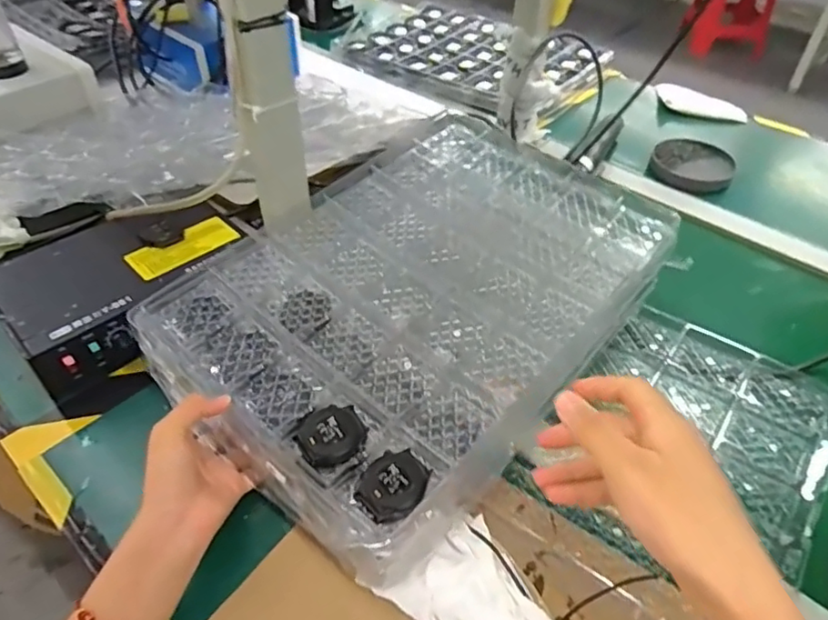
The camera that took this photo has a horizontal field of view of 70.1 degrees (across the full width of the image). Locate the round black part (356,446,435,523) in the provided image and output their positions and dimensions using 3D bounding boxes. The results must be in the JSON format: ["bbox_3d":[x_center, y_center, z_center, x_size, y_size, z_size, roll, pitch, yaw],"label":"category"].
[{"bbox_3d":[-0.013,0.121,0.411,0.052,0.008,0.046,-33,54,-28],"label":"round black part"}]

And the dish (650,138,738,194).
[{"bbox_3d":[0.402,-0.207,0.846,0.114,0.034,0.099,26,51,23],"label":"dish"}]

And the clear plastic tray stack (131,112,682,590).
[{"bbox_3d":[0.013,-0.021,0.561,0.311,0.060,0.443,32,53,28],"label":"clear plastic tray stack"}]

